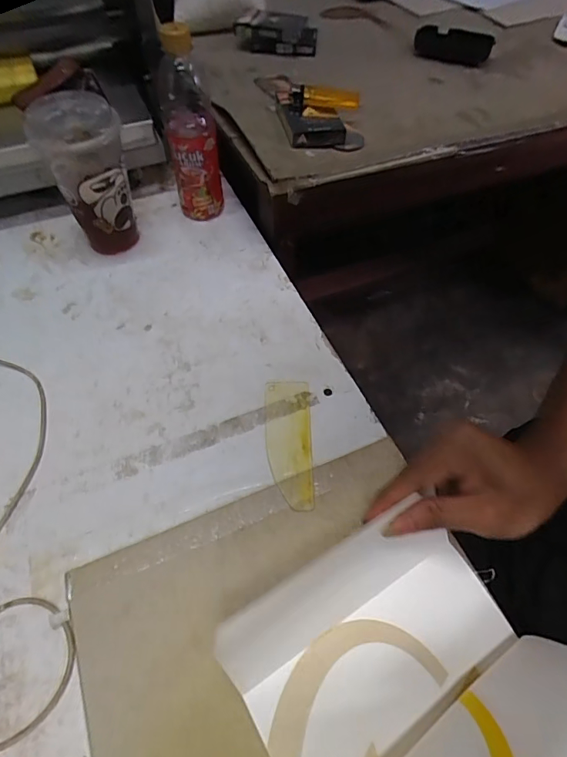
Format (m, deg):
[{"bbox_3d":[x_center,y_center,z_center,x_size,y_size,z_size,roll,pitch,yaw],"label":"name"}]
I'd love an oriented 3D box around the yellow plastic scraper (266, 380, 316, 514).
[{"bbox_3d":[0.005,0.054,0.384,0.040,0.004,0.123,0,56,-3],"label":"yellow plastic scraper"}]

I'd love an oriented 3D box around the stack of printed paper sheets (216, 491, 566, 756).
[{"bbox_3d":[0.113,0.240,0.216,0.179,0.077,0.321,-24,60,-18],"label":"stack of printed paper sheets"}]

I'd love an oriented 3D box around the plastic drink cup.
[{"bbox_3d":[-0.209,-0.220,0.476,0.079,0.152,0.088,-15,58,-12],"label":"plastic drink cup"}]

